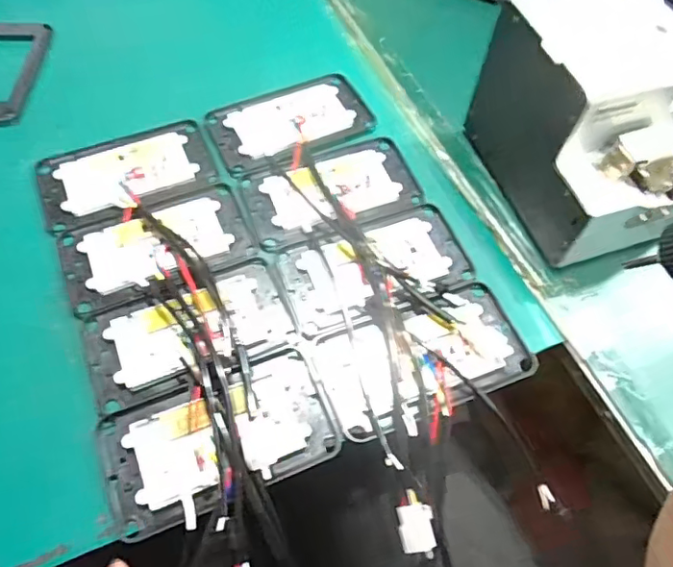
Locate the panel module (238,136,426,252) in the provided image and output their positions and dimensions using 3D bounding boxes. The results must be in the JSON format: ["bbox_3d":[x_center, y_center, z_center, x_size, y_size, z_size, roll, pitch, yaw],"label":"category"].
[{"bbox_3d":[-0.003,-0.086,0.491,0.154,0.010,0.088,-19,62,-13],"label":"panel module"}]

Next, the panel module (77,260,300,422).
[{"bbox_3d":[-0.115,0.034,0.419,0.155,0.023,0.079,-19,62,-14],"label":"panel module"}]

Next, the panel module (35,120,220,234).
[{"bbox_3d":[-0.192,-0.103,0.496,0.151,0.008,0.095,-19,62,-13],"label":"panel module"}]

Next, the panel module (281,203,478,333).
[{"bbox_3d":[0.032,-0.017,0.450,0.150,0.013,0.084,-19,62,-13],"label":"panel module"}]

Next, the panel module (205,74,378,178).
[{"bbox_3d":[-0.045,-0.161,0.536,0.155,0.008,0.098,-25,63,-16],"label":"panel module"}]

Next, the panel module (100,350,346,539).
[{"bbox_3d":[-0.080,0.102,0.374,0.155,0.015,0.087,-20,62,-14],"label":"panel module"}]

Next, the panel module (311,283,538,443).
[{"bbox_3d":[0.066,0.052,0.410,0.155,0.016,0.087,-19,62,-13],"label":"panel module"}]

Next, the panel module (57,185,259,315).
[{"bbox_3d":[-0.149,-0.033,0.452,0.152,0.012,0.089,-19,62,-13],"label":"panel module"}]

